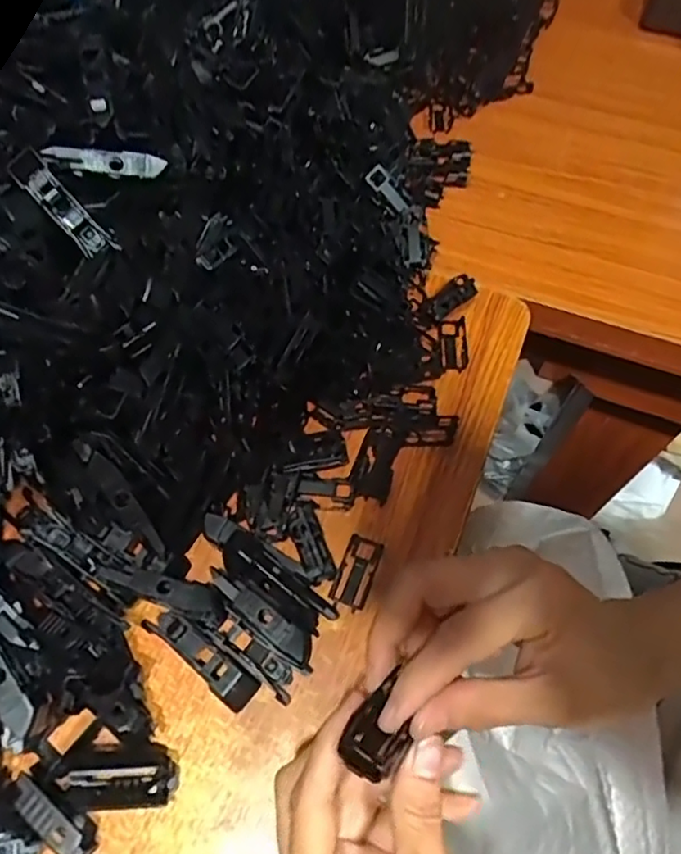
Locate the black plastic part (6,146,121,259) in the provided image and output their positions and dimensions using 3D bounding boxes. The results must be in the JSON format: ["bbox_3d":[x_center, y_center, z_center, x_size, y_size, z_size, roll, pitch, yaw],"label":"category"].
[{"bbox_3d":[-0.153,-0.120,0.346,0.065,0.015,0.017,48,67,-14],"label":"black plastic part"}]

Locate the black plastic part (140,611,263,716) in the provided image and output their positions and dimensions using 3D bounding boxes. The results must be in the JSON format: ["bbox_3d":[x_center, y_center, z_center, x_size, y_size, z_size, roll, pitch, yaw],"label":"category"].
[{"bbox_3d":[-0.072,0.116,0.320,0.068,0.015,0.018,35,66,16],"label":"black plastic part"}]

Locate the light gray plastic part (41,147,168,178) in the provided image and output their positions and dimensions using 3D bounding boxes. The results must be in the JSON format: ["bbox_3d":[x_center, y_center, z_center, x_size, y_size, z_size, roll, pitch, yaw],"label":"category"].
[{"bbox_3d":[-0.131,-0.147,0.351,0.062,0.013,0.007,-3,62,-19],"label":"light gray plastic part"}]

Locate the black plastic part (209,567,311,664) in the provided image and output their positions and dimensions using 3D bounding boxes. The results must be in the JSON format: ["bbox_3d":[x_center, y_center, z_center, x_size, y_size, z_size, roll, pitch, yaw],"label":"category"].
[{"bbox_3d":[-0.041,0.097,0.328,0.064,0.017,0.018,33,66,16],"label":"black plastic part"}]

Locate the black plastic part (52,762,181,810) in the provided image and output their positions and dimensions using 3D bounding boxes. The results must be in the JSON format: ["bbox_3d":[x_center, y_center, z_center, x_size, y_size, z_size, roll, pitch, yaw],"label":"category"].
[{"bbox_3d":[-0.106,0.169,0.295,0.056,0.010,0.018,-2,62,-2],"label":"black plastic part"}]

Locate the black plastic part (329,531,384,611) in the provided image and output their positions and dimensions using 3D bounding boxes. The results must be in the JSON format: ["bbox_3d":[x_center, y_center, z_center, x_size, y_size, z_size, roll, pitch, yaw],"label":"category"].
[{"bbox_3d":[0.009,0.079,0.344,0.019,0.008,0.041,19,63,9],"label":"black plastic part"}]

